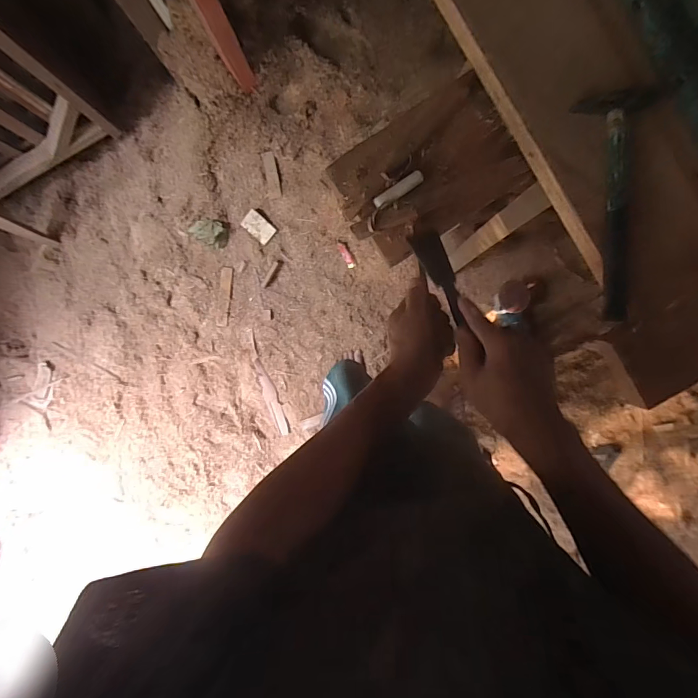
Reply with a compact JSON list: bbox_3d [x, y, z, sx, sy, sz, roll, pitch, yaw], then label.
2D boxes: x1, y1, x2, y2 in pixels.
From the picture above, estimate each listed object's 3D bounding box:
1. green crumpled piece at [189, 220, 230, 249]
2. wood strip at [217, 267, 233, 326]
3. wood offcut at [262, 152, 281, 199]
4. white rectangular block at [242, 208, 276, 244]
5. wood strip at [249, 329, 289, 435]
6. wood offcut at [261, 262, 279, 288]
[{"bbox_3d":[-0.425,-0.363,1.197,0.108,0.044,0.085,30,94,-3],"label":"green crumpled piece"},{"bbox_3d":[-0.402,-0.168,1.256,0.036,0.009,0.187,8,95,-1],"label":"wood strip"},{"bbox_3d":[-0.226,-0.509,1.143,0.037,0.008,0.122,-5,113,3],"label":"wood offcut"},{"bbox_3d":[-0.275,-0.371,1.185,0.095,0.016,0.063,41,100,-18],"label":"white rectangular block"},{"bbox_3d":[-0.284,0.121,1.336,0.047,0.009,0.372,-19,95,1],"label":"wood strip"},{"bbox_3d":[-0.254,-0.238,1.249,0.016,0.015,0.091,32,94,-3],"label":"wood offcut"}]

